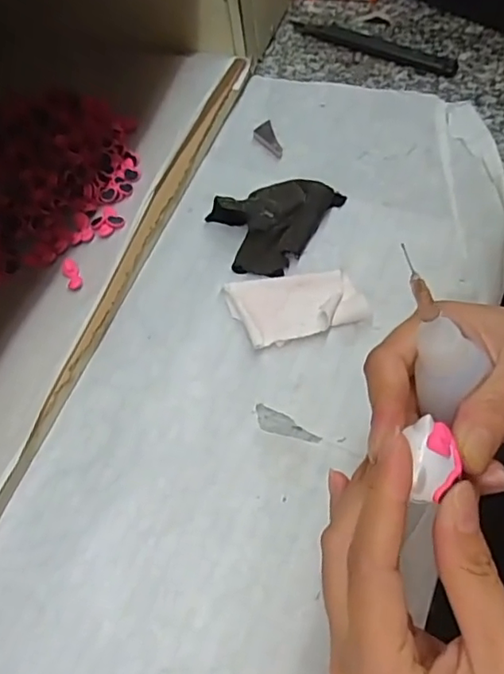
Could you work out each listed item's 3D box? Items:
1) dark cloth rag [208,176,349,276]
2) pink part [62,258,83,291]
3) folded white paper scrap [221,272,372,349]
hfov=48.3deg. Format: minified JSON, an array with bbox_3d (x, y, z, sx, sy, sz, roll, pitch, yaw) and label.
[{"bbox_3d":[0.020,-0.075,0.374,0.088,0.020,0.060,-10,59,0],"label":"dark cloth rag"},{"bbox_3d":[-0.118,-0.042,0.367,0.010,0.005,0.026,-23,60,-7],"label":"pink part"},{"bbox_3d":[0.028,-0.021,0.350,0.081,0.012,0.048,-13,59,-2],"label":"folded white paper scrap"}]

